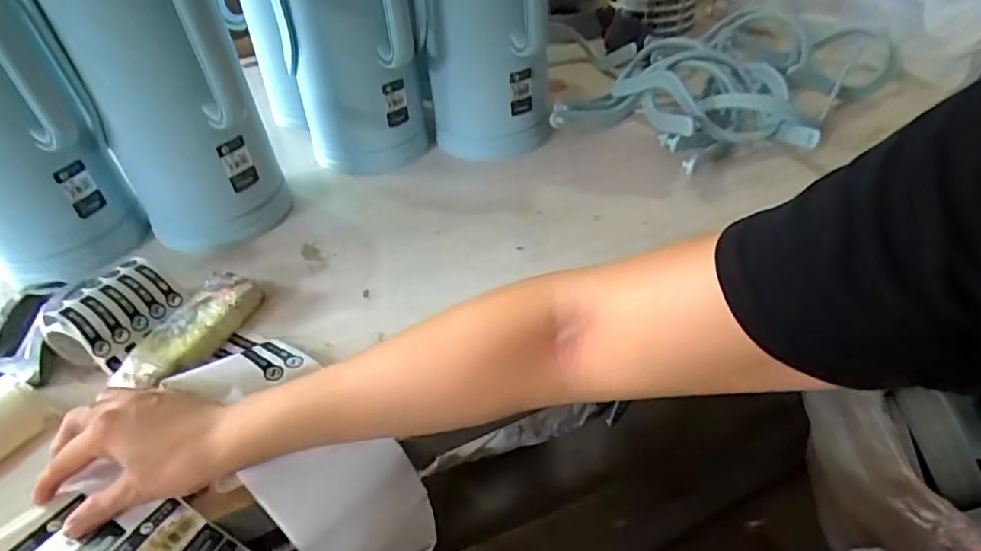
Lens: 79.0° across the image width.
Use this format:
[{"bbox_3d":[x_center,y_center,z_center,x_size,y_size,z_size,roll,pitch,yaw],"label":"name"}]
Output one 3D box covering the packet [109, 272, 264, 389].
[{"bbox_3d":[-0.270,0.050,0.539,0.061,0.026,0.133,10,41,18],"label":"packet"}]

